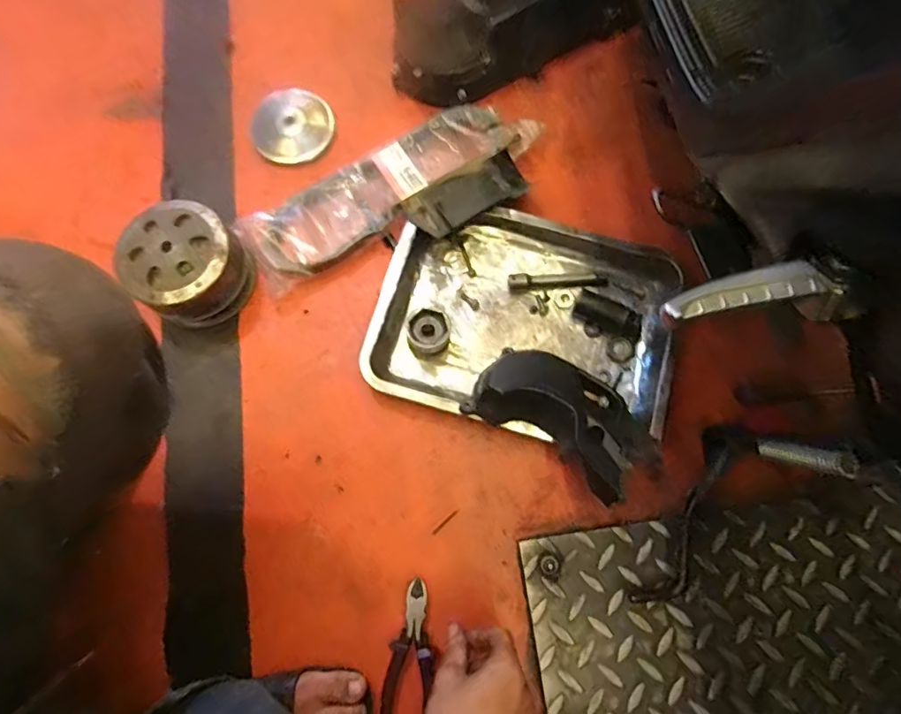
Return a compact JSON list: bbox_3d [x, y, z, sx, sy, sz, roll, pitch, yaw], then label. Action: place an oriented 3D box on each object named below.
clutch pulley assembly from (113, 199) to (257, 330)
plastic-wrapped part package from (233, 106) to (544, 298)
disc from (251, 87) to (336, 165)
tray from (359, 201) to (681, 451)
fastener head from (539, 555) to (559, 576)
[{"bbox_3d":[-0.313,-0.109,0.610,0.123,0.086,0.125,0,75,2],"label":"clutch pulley assembly"},{"bbox_3d":[-0.075,-0.220,0.656,0.396,0.043,0.126,-32,77,-7],"label":"plastic-wrapped part package"},{"bbox_3d":[-0.218,-0.320,0.695,0.108,0.017,0.108,0,75,2],"label":"disc"},{"bbox_3d":[0.087,-0.046,0.607,0.338,0.043,0.256,16,76,6],"label":"tray"},{"bbox_3d":[0.109,0.228,0.556,0.021,0.004,0.020,0,75,2],"label":"fastener head"}]

